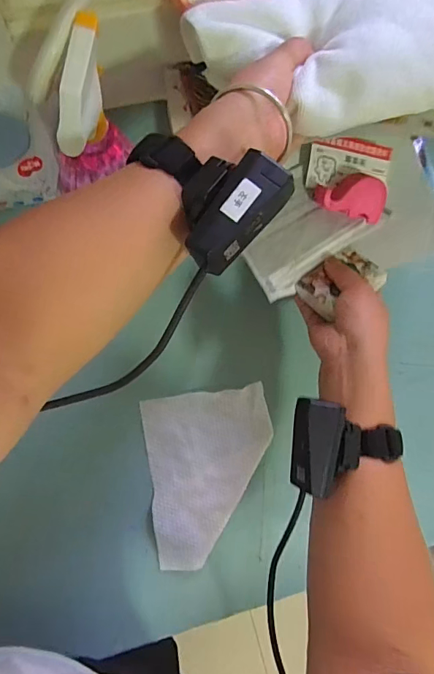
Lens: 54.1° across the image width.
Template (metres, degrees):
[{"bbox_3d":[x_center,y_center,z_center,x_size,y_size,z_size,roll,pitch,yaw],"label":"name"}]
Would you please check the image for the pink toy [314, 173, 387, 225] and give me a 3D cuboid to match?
[{"bbox_3d":[0.130,-0.137,0.413,0.064,0.024,0.041,11,86,-7],"label":"pink toy"}]

